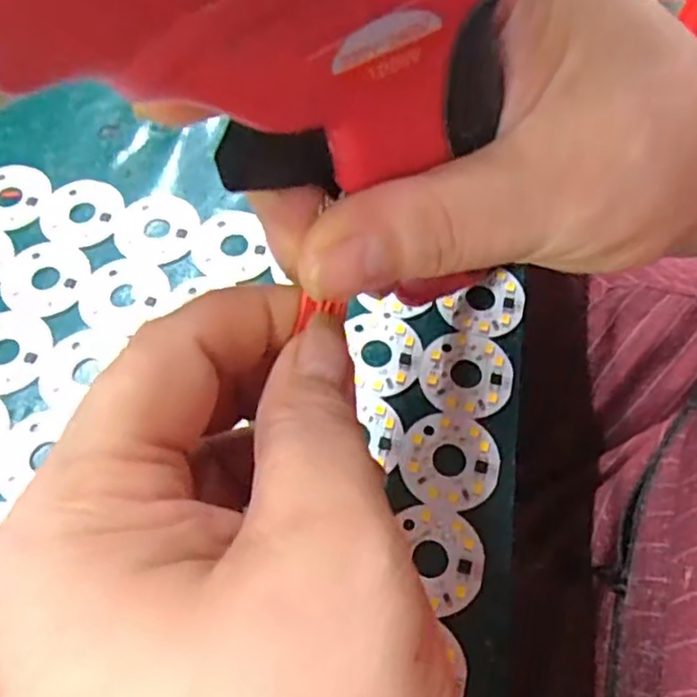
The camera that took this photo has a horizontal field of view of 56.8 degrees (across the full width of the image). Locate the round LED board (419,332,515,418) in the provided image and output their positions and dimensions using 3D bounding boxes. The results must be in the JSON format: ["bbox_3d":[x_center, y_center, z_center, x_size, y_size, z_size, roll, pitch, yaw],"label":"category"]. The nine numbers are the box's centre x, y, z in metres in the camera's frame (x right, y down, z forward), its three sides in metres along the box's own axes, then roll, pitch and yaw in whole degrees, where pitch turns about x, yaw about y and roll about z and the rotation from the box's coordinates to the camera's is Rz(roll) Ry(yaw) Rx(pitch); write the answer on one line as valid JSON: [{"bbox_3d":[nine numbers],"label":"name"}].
[{"bbox_3d":[0.040,0.008,0.214,0.030,0.004,0.029,0,64,0],"label":"round LED board"}]

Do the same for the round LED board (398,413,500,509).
[{"bbox_3d":[0.032,0.034,0.201,0.030,0.004,0.030,0,64,0],"label":"round LED board"}]

